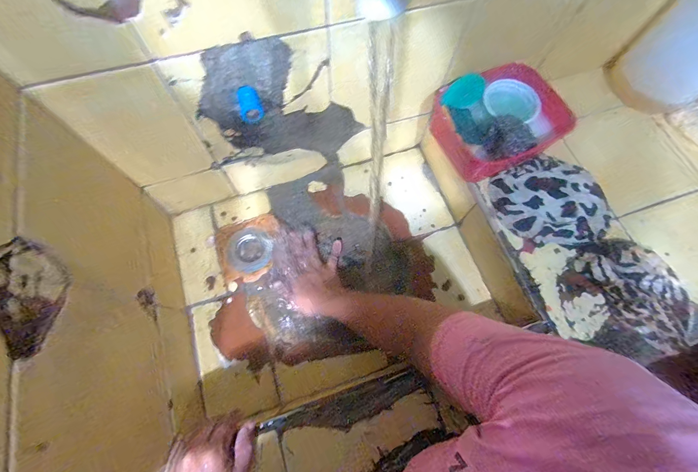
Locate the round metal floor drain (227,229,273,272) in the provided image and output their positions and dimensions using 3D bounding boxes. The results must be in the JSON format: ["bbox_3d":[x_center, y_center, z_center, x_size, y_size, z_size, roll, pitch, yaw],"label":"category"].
[{"bbox_3d":[-0.189,0.024,0.570,0.088,0.018,0.080,40,73,13],"label":"round metal floor drain"}]

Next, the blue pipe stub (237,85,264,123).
[{"bbox_3d":[-0.127,-0.170,0.390,0.027,0.027,0.038,-17,70,-8],"label":"blue pipe stub"}]

